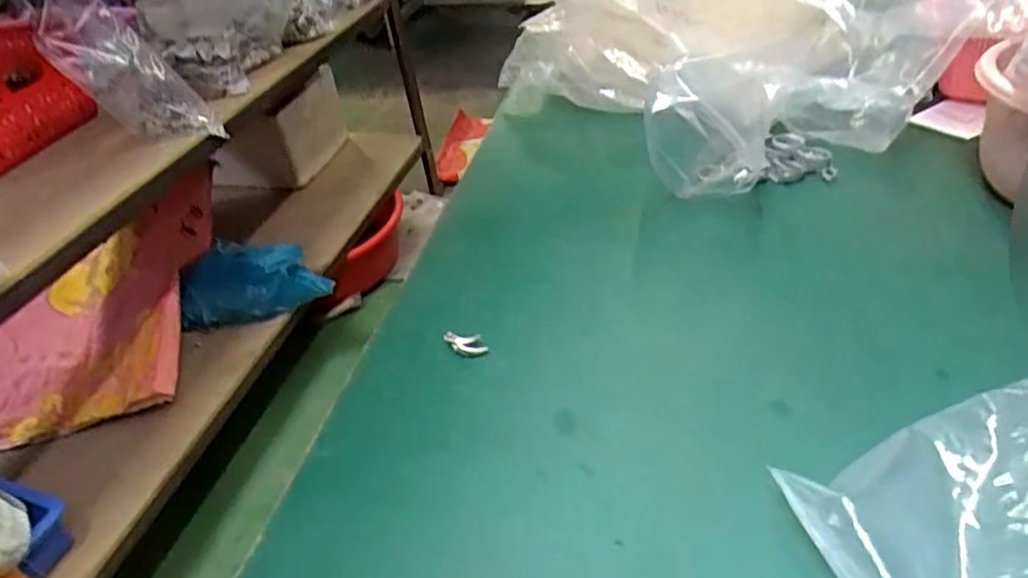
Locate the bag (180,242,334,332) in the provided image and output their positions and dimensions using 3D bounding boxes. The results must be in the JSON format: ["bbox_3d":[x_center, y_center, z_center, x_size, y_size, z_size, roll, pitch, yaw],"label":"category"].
[{"bbox_3d":[-0.492,-0.013,1.224,0.273,0.114,0.133,-4,39,7],"label":"bag"}]

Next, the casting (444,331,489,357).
[{"bbox_3d":[-0.029,0.032,0.395,0.027,0.005,0.014,19,44,10],"label":"casting"}]

